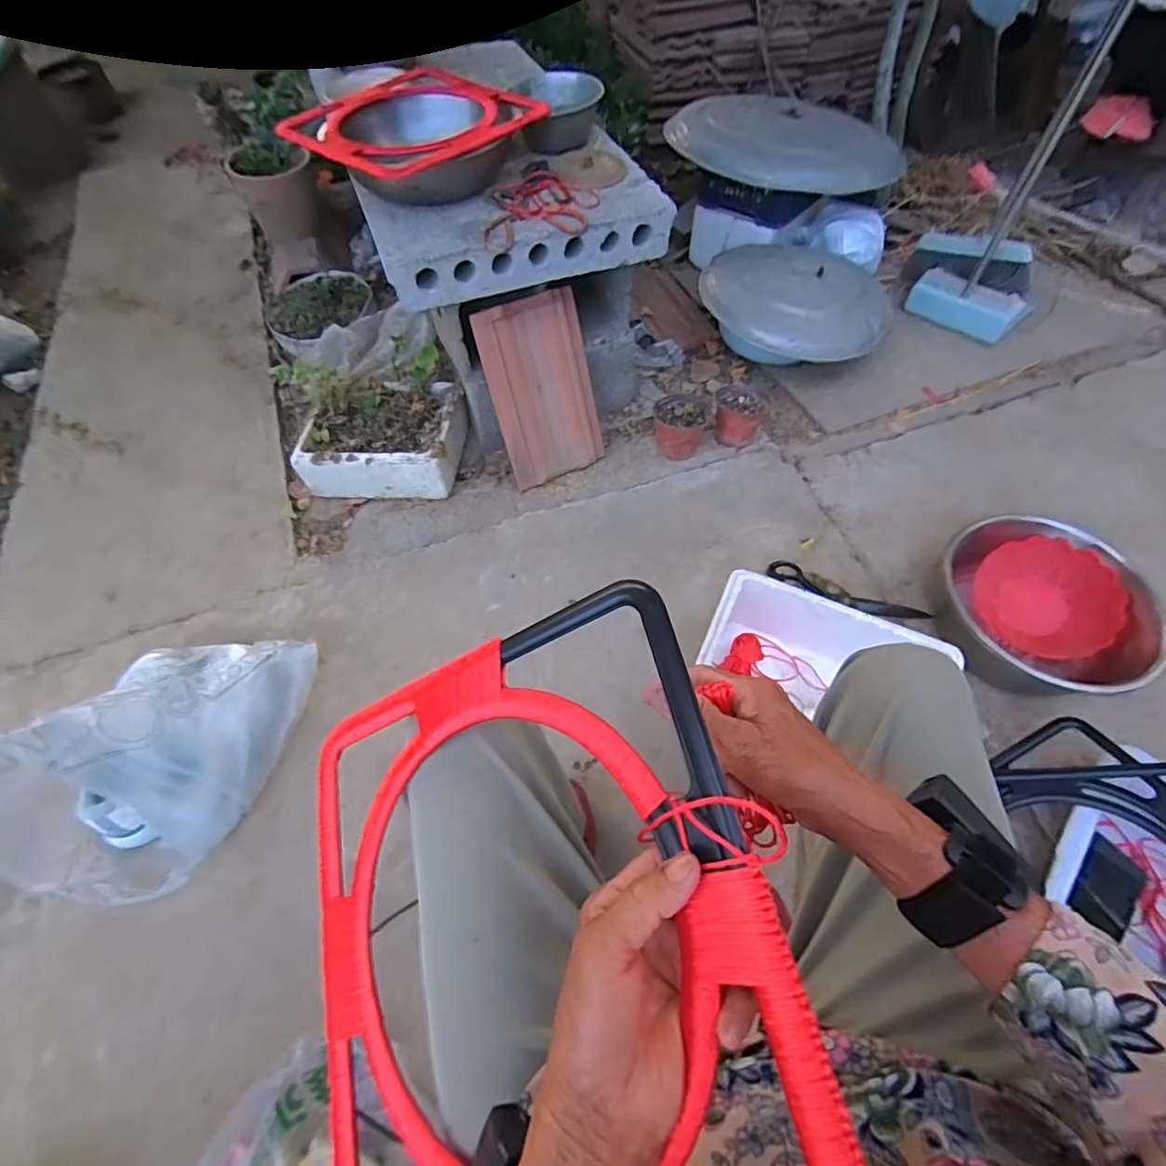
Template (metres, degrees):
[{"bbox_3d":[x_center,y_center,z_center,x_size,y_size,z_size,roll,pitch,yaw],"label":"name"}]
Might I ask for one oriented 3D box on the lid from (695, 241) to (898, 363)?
[{"bbox_3d":[0.514,-0.709,1.341,0.413,0.098,0.434,0,60,0],"label":"lid"}]

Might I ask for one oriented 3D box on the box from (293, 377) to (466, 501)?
[{"bbox_3d":[-0.415,-0.319,1.174,0.307,0.115,0.260,2,58,1],"label":"box"}]

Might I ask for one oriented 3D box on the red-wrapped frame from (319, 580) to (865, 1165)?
[{"bbox_3d":[-0.049,0.200,0.327,0.329,0.017,0.327,-28,61,24],"label":"red-wrapped frame"}]

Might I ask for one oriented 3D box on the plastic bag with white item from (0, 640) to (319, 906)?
[{"bbox_3d":[-0.575,0.203,0.725,0.259,0.246,0.373,10,60,6],"label":"plastic bag with white item"}]

